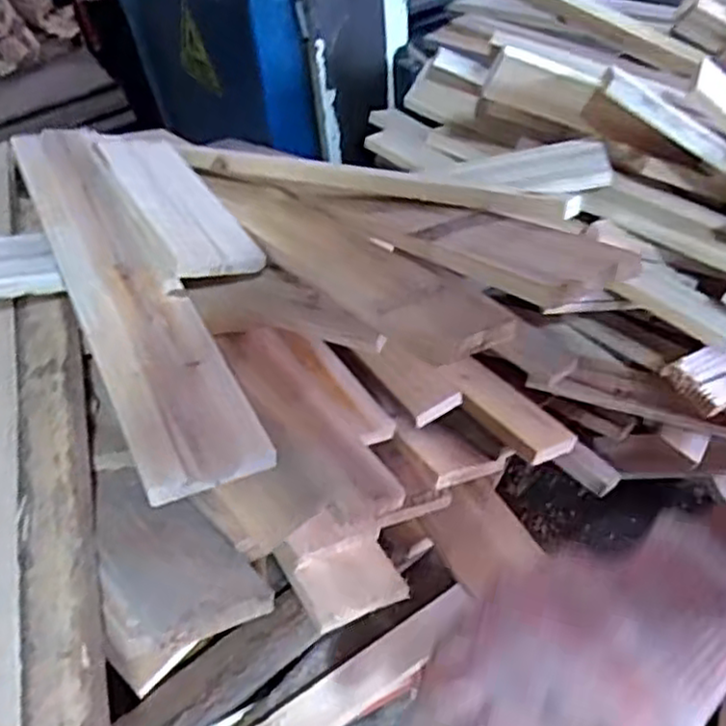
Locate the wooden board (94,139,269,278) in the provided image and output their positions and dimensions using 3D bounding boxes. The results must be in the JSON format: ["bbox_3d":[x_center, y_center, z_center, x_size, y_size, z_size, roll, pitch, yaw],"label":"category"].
[{"bbox_3d":[-0.148,-0.127,0.550,0.068,0.012,0.185,-11,47,-35],"label":"wooden board"}]

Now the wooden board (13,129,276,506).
[{"bbox_3d":[-0.173,-0.067,0.489,0.068,0.013,0.391,-20,51,-22],"label":"wooden board"}]

